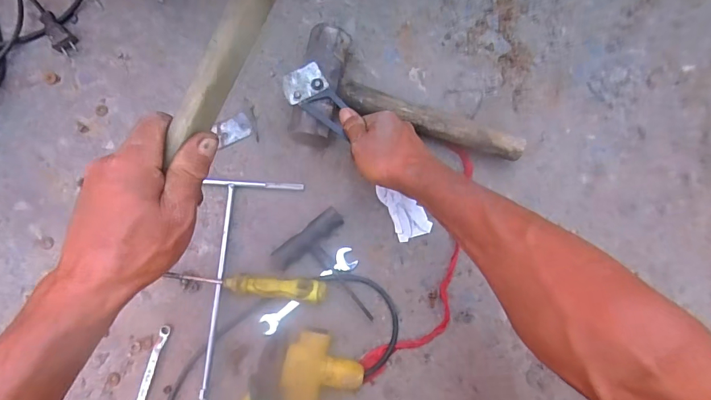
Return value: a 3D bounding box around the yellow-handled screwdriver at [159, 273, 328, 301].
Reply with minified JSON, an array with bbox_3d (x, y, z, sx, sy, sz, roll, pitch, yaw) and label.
[{"bbox_3d":[-0.129,0.099,0.482,0.193,0.022,0.021,3,81,12],"label":"yellow-handled screwdriver"}]

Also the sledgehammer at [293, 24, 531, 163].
[{"bbox_3d":[0.063,-0.111,0.513,0.292,0.056,0.145,14,80,1],"label":"sledgehammer"}]

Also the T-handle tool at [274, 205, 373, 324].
[{"bbox_3d":[-0.024,0.088,0.495,0.093,0.020,0.129,-38,84,-7],"label":"T-handle tool"}]

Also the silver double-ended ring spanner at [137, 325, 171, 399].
[{"bbox_3d":[-0.248,0.218,0.486,0.014,0.014,0.138,17,81,1],"label":"silver double-ended ring spanner"}]

